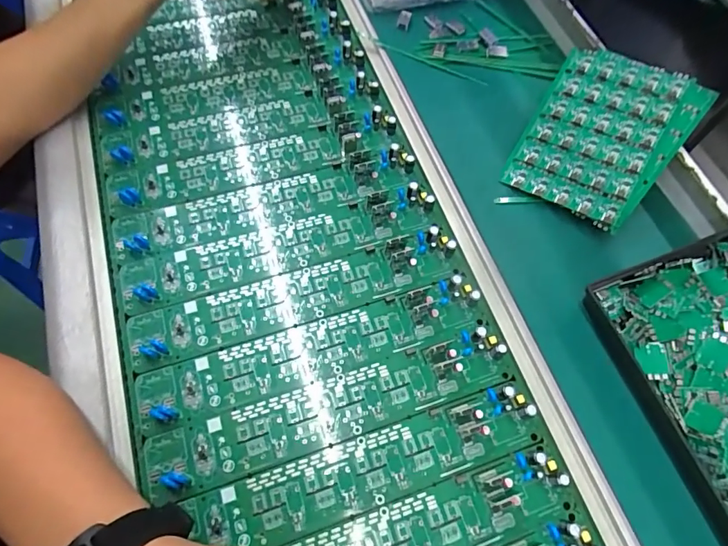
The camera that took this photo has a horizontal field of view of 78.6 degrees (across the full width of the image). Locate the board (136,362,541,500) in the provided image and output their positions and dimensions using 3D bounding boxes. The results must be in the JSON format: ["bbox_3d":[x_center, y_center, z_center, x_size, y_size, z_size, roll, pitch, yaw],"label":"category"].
[{"bbox_3d":[-0.025,0.104,0.343,0.279,0.011,0.051,-17,67,-8],"label":"board"}]

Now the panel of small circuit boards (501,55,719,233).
[{"bbox_3d":[0.220,-0.128,0.411,0.124,0.007,0.164,32,83,22],"label":"panel of small circuit boards"}]

